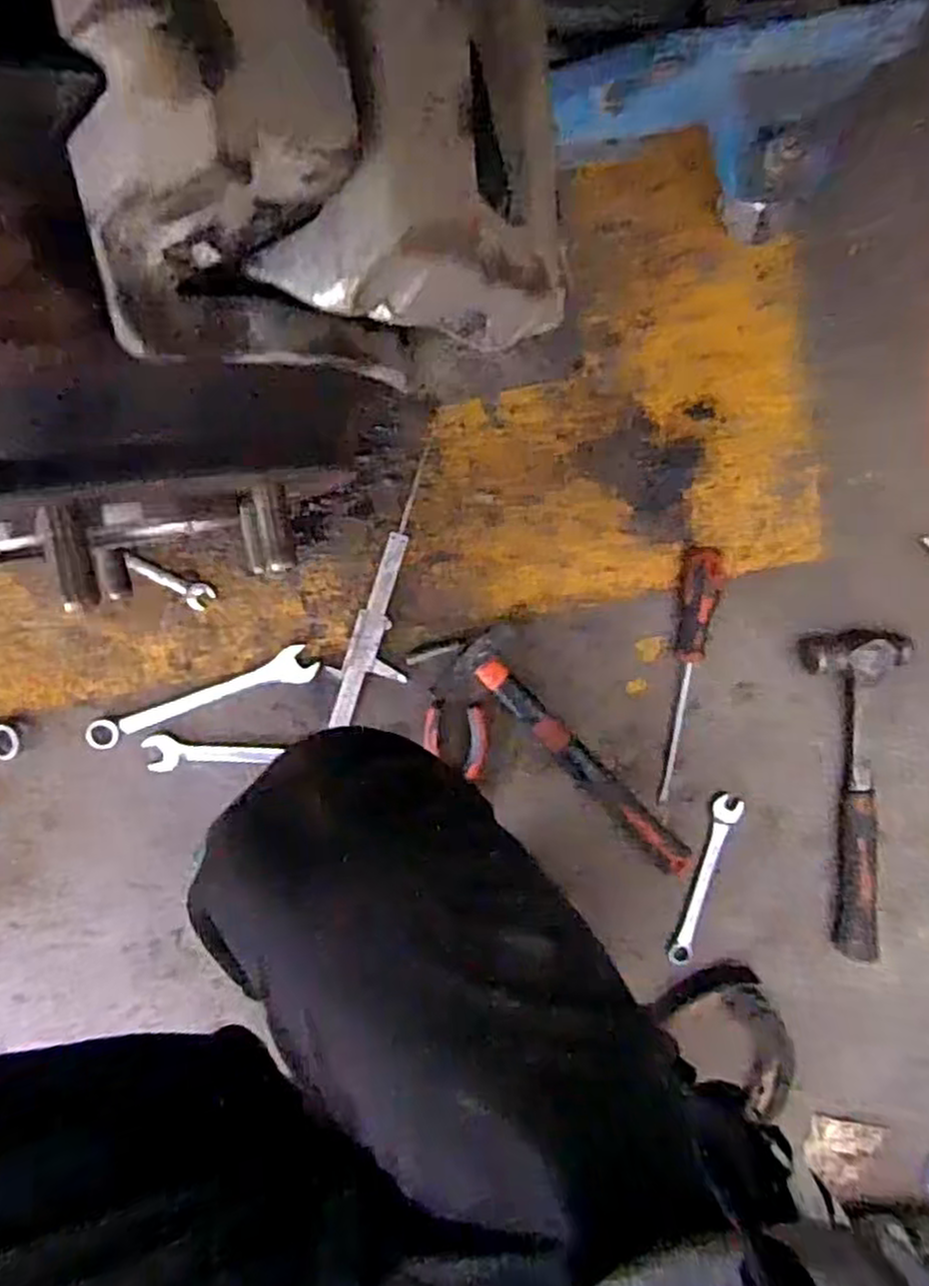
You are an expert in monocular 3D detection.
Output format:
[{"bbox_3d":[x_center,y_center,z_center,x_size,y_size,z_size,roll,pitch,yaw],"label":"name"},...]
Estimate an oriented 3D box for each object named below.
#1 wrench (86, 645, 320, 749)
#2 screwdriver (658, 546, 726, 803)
[{"bbox_3d":[-0.232,0.049,0.672,0.205,0.014,0.031,-19,97,-2],"label":"wrench"},{"bbox_3d":[0.208,0.032,0.693,0.038,0.028,0.234,5,96,-5],"label":"screwdriver"}]

